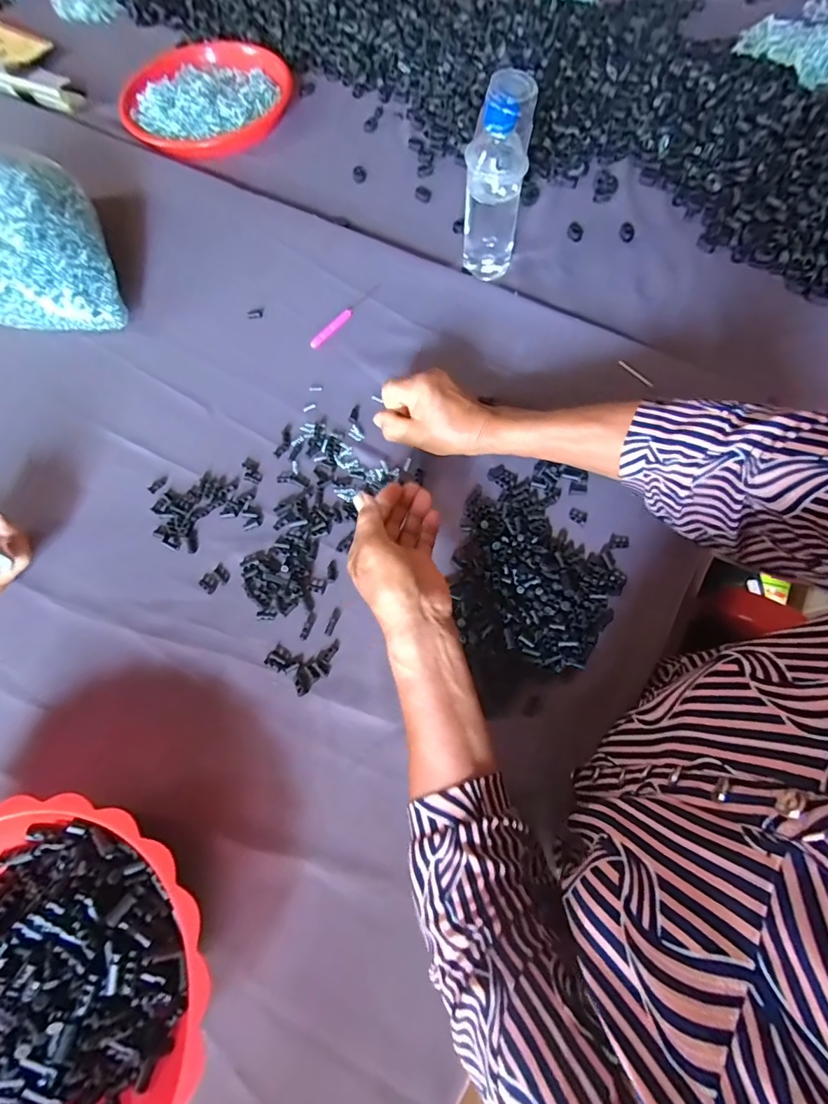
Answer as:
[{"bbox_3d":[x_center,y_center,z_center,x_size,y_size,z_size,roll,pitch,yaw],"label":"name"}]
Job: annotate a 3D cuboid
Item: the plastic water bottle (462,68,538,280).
[{"bbox_3d":[0.087,-0.401,0.519,0.064,0.178,0.069,8,70,5],"label":"plastic water bottle"}]

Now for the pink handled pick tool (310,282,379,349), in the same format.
[{"bbox_3d":[-0.080,-0.276,0.557,0.015,0.008,0.113,36,75,14],"label":"pink handled pick tool"}]

